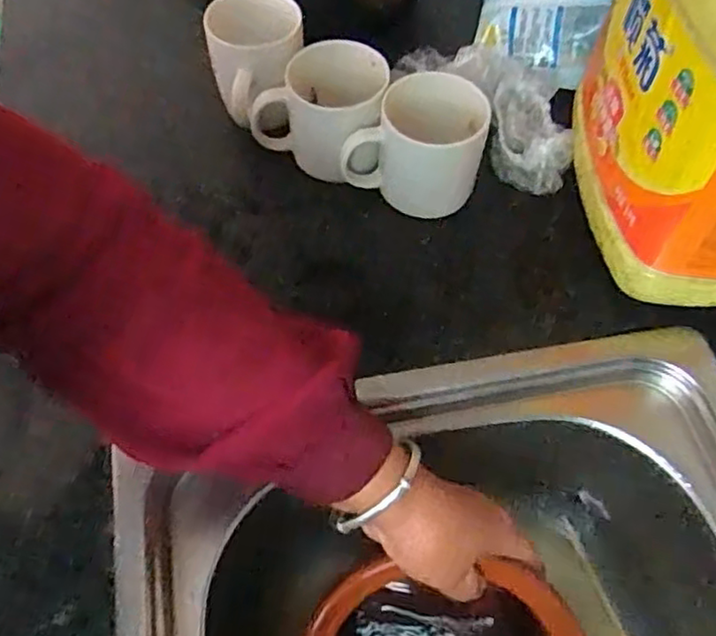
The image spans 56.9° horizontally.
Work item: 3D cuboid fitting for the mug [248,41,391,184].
[{"bbox_3d":[-0.021,-0.163,0.514,0.096,0.075,0.077,26,61,14],"label":"mug"}]

